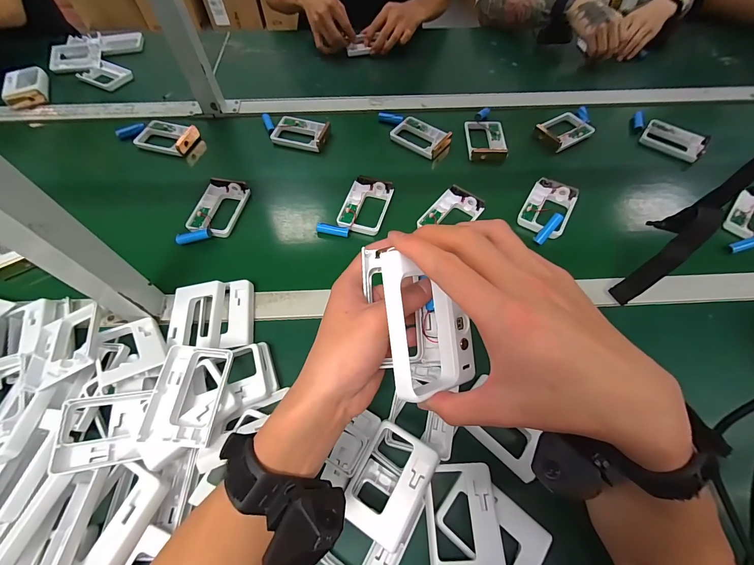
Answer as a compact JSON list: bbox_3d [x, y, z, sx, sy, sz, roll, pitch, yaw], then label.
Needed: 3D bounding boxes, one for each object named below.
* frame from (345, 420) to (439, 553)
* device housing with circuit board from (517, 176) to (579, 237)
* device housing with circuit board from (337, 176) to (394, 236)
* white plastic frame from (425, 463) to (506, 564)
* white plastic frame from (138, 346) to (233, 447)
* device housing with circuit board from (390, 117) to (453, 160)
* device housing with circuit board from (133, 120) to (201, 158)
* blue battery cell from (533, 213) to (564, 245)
[{"bbox_3d":[0.012,0.189,0.311,0.065,0.023,0.093,26,62,14],"label":"frame"},{"bbox_3d":[0.270,-0.118,0.515,0.069,0.016,0.107,29,64,14],"label":"device housing with circuit board"},{"bbox_3d":[-0.017,-0.122,0.521,0.067,0.018,0.109,16,62,7],"label":"device housing with circuit board"},{"bbox_3d":[0.079,0.222,0.305,0.064,0.012,0.094,0,61,-2],"label":"white plastic frame"},{"bbox_3d":[-0.188,0.112,0.333,0.065,0.020,0.094,5,64,2],"label":"white plastic frame"},{"bbox_3d":[0.081,-0.270,0.604,0.101,0.024,0.069,37,66,18],"label":"device housing with circuit board"},{"bbox_3d":[-0.384,-0.268,0.597,0.104,0.018,0.069,18,62,8],"label":"device housing with circuit board"},{"bbox_3d":[0.253,-0.079,0.486,0.014,0.014,0.050,40,102,21],"label":"blue battery cell"}]

